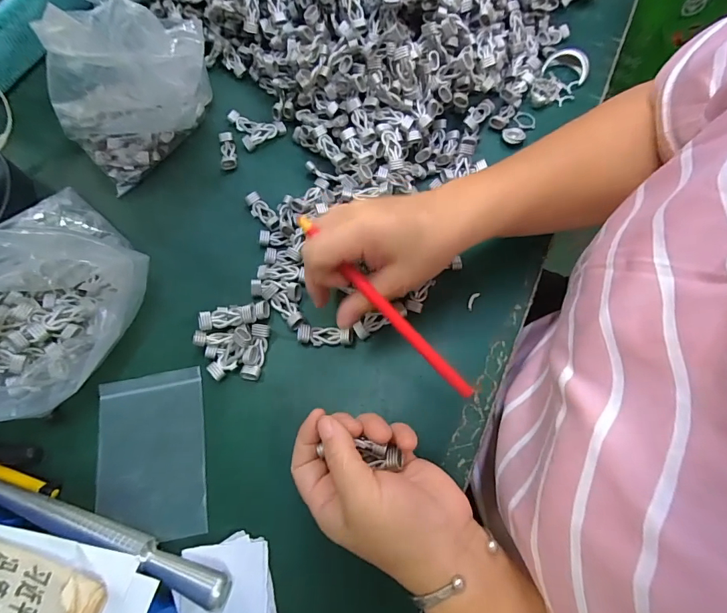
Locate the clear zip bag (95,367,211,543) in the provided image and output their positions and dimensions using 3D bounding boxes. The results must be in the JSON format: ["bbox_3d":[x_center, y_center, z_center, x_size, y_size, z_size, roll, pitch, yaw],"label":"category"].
[{"bbox_3d":[-0.161,0.111,0.305,0.078,0.007,0.119,-9,67,-6],"label":"clear zip bag"}]

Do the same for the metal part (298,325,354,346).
[{"bbox_3d":[-0.032,0.024,0.333,0.045,0.011,0.016,1,69,3],"label":"metal part"}]

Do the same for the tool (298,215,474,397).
[{"bbox_3d":[0.014,-0.001,0.279,0.009,0.010,0.168,-43,90,-13],"label":"tool"}]

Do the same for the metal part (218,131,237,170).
[{"bbox_3d":[-0.138,-0.159,0.409,0.016,0.008,0.043,-10,69,-1],"label":"metal part"}]

